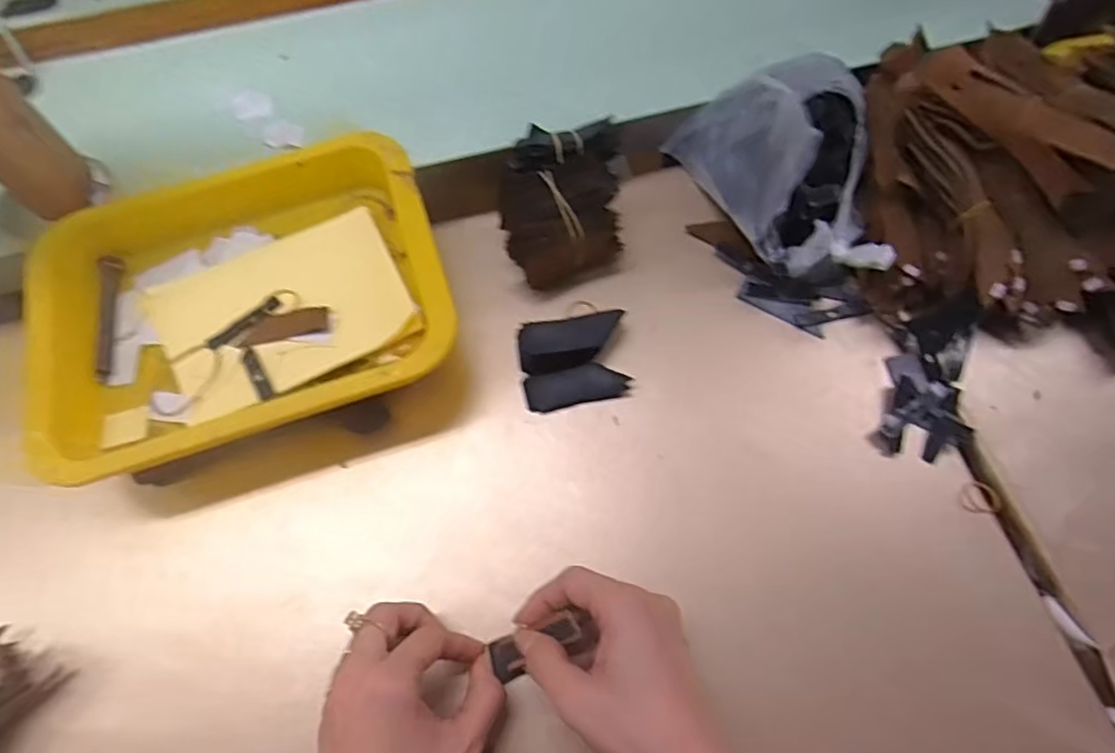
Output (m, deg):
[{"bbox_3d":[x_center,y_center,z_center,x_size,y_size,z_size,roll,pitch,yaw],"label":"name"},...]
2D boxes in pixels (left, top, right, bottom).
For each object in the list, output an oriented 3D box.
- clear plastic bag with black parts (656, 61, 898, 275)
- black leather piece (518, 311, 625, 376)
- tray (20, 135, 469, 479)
[{"bbox_3d":[0.167,-0.145,0.445,0.086,0.097,0.183,-22,67,-9],"label":"clear plastic bag with black parts"},{"bbox_3d":[0.010,-0.023,0.435,0.071,0.022,0.030,-11,68,-6],"label":"black leather piece"},{"bbox_3d":[-0.206,-0.048,0.422,0.258,0.063,0.204,-18,69,-9],"label":"tray"}]

